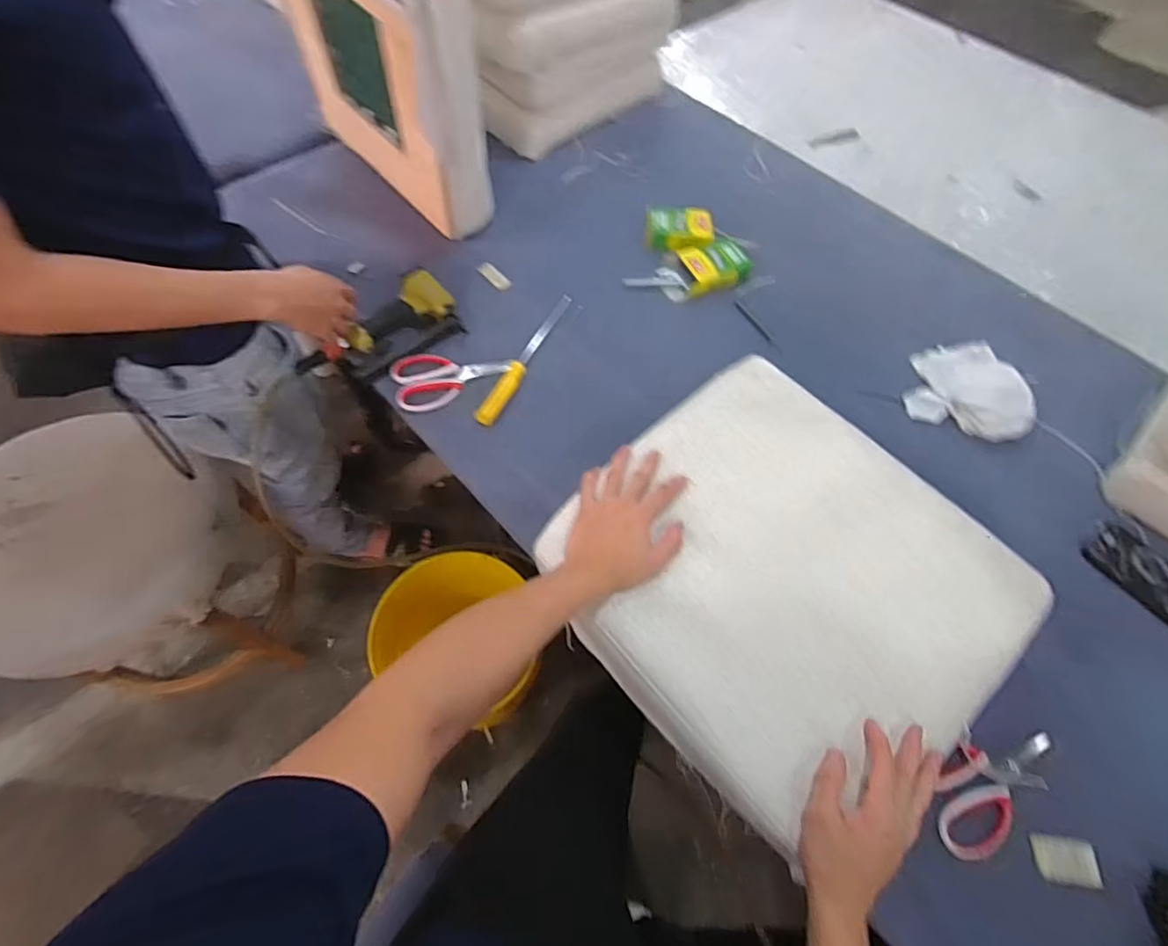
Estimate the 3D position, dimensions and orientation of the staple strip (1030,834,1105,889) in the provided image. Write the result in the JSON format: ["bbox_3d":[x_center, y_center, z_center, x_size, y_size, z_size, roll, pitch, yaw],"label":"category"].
[{"bbox_3d":[0.506,0.406,0.589,0.060,0.008,0.041,7,60,1],"label":"staple strip"}]

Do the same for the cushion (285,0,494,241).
[{"bbox_3d":[-0.334,-0.663,0.924,0.093,0.410,0.476,-39,69,-22],"label":"cushion"}]

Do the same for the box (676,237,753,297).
[{"bbox_3d":[0.234,-0.368,0.996,0.122,0.032,0.094,-13,62,-11],"label":"box"}]

